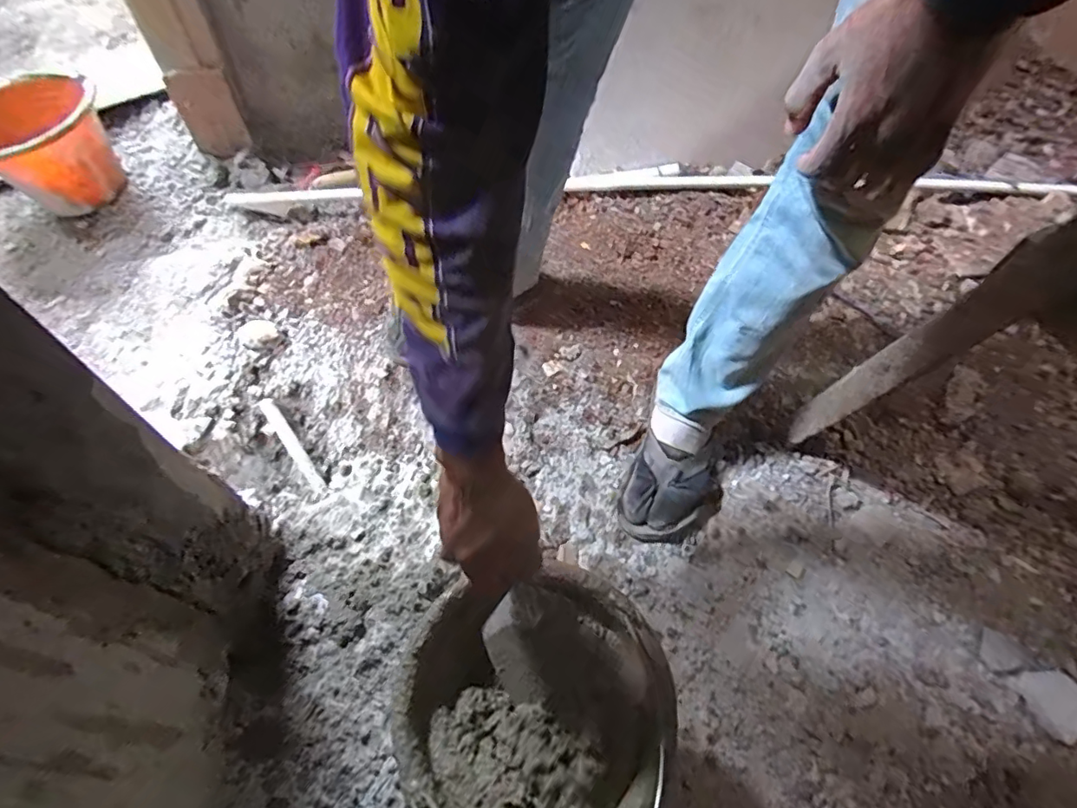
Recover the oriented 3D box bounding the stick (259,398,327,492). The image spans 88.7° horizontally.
[{"bbox_3d":[-0.378,0.064,0.853,0.019,0.021,0.164,-33,92,-22],"label":"stick"}]

